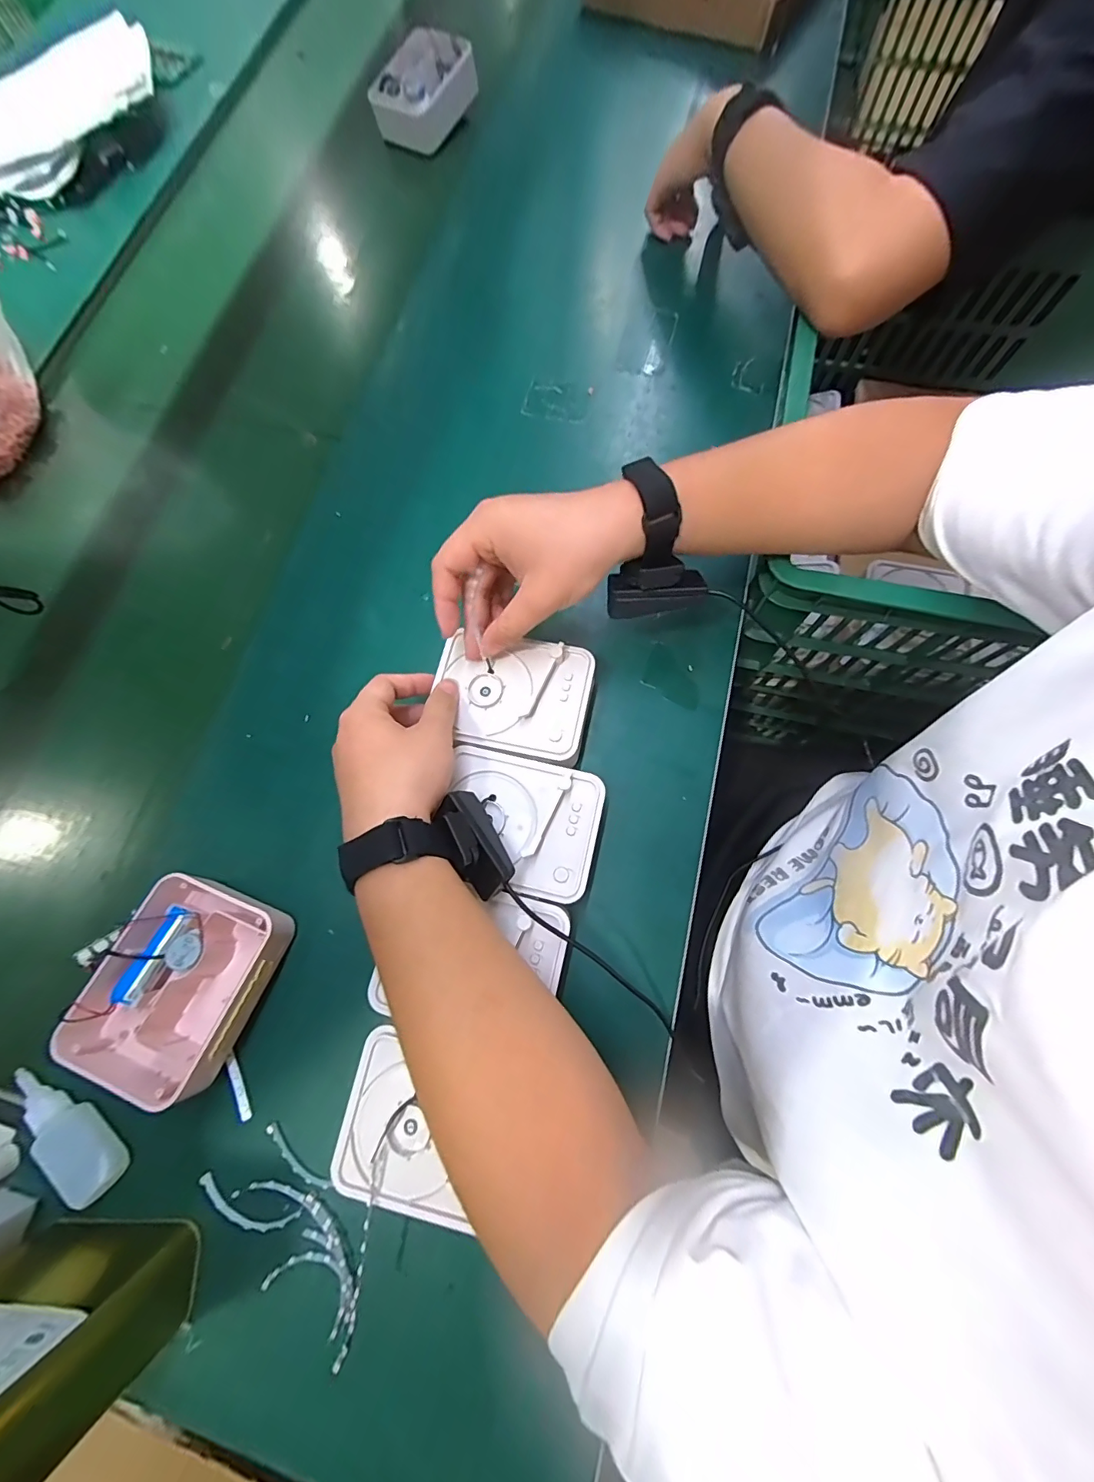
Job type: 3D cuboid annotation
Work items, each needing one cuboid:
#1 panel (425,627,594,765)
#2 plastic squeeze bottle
[{"bbox_3d":[-0.028,-0.039,0.385,0.121,0.010,0.097,10,75,5],"label":"panel"},{"bbox_3d":[-0.338,0.273,0.338,0.103,0.020,0.031,40,79,12],"label":"plastic squeeze bottle"}]

